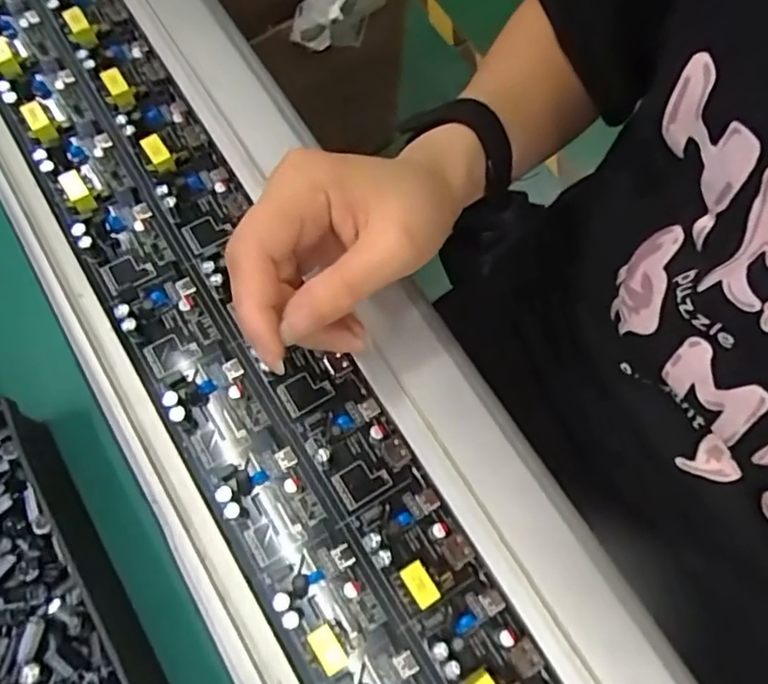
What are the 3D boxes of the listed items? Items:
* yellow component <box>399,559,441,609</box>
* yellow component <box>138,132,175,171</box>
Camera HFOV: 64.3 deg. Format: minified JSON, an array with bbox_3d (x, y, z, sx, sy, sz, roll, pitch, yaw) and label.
[{"bbox_3d":[0.015,0.106,0.269,0.011,0.014,0.018,-30,74,-12],"label":"yellow component"},{"bbox_3d":[-0.122,-0.102,0.330,0.010,0.011,0.019,-35,75,-14],"label":"yellow component"}]

